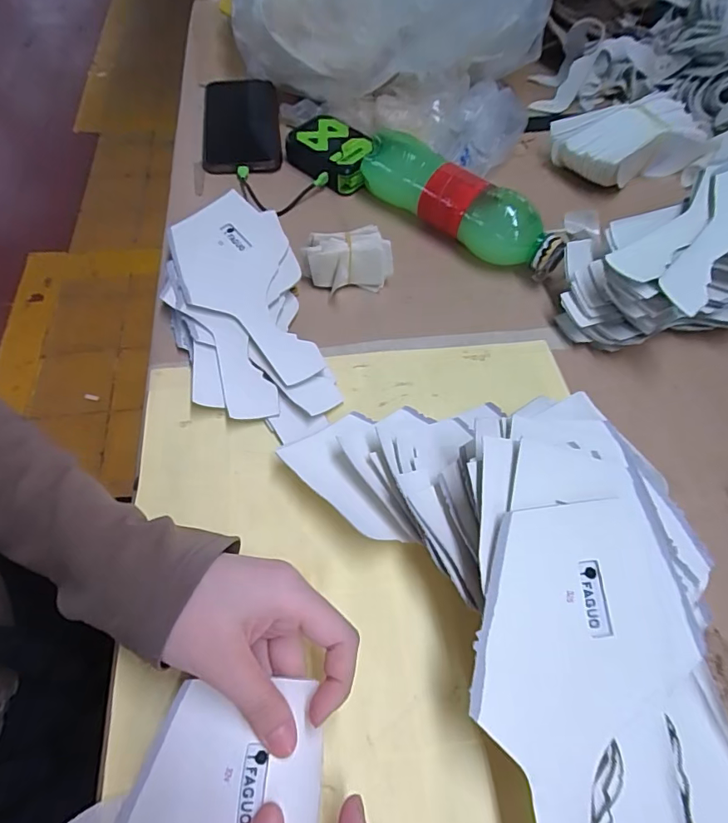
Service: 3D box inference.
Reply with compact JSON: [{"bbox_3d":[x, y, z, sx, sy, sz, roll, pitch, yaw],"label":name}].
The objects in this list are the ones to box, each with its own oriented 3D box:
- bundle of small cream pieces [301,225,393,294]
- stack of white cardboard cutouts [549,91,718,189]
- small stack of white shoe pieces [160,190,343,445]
[{"bbox_3d":[-0.015,-0.129,0.414,0.074,0.041,0.044,-7,59,-7],"label":"bundle of small cream pieces"},{"bbox_3d":[0.285,-0.283,0.511,0.168,0.060,0.083,-14,60,-12],"label":"stack of white cardboard cutouts"},{"bbox_3d":[-0.098,-0.080,0.382,0.102,0.034,0.228,-16,60,-13],"label":"small stack of white shoe pieces"}]

